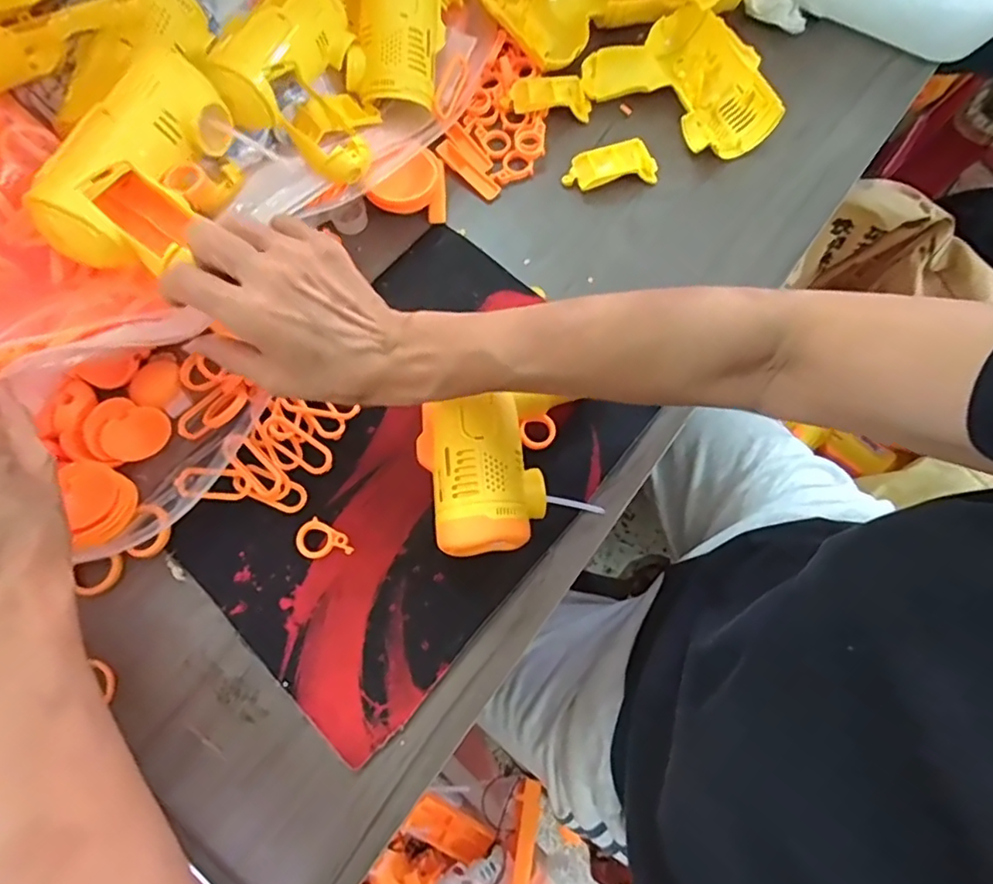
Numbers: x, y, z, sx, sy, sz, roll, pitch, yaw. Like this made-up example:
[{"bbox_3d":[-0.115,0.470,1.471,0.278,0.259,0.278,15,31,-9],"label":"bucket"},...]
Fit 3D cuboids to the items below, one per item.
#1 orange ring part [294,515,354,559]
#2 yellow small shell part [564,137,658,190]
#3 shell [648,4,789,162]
[{"bbox_3d":[-0.117,0.069,0.397,0.039,0.005,0.025,29,76,8],"label":"orange ring part"},{"bbox_3d":[0.092,-0.226,0.479,0.074,0.011,0.036,-9,74,-3],"label":"yellow small shell part"},{"bbox_3d":[0.176,-0.301,0.488,0.068,0.033,0.131,-18,75,-5],"label":"shell"}]

